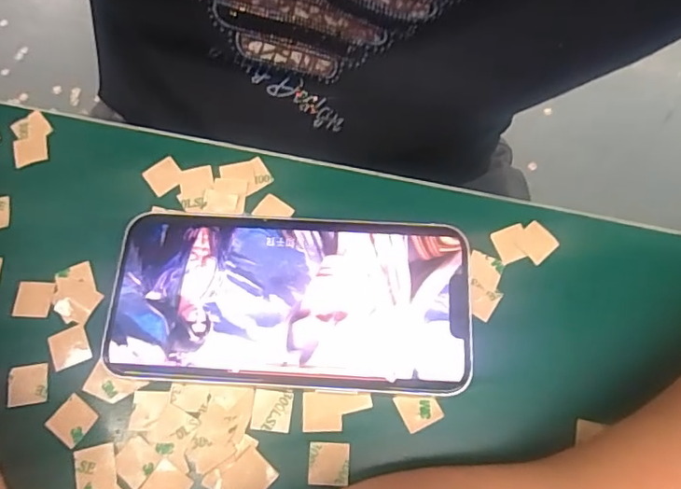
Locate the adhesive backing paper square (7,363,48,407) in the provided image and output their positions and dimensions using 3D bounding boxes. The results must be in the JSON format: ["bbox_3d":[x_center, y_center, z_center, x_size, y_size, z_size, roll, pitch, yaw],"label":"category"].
[{"bbox_3d":[-0.125,0.056,0.219,0.015,0.004,0.015,-6,77,-5],"label":"adhesive backing paper square"}]

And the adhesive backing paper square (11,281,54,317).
[{"bbox_3d":[-0.130,0.023,0.232,0.016,0.004,0.015,3,70,2],"label":"adhesive backing paper square"}]

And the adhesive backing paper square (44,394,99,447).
[{"bbox_3d":[-0.105,0.069,0.214,0.015,0.004,0.015,36,74,14],"label":"adhesive backing paper square"}]

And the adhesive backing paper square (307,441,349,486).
[{"bbox_3d":[-0.005,0.083,0.208,0.015,0.004,0.015,2,71,3],"label":"adhesive backing paper square"}]

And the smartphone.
[{"bbox_3d":[-0.020,0.023,0.226,0.143,0.009,0.070,3,70,2],"label":"smartphone"}]

